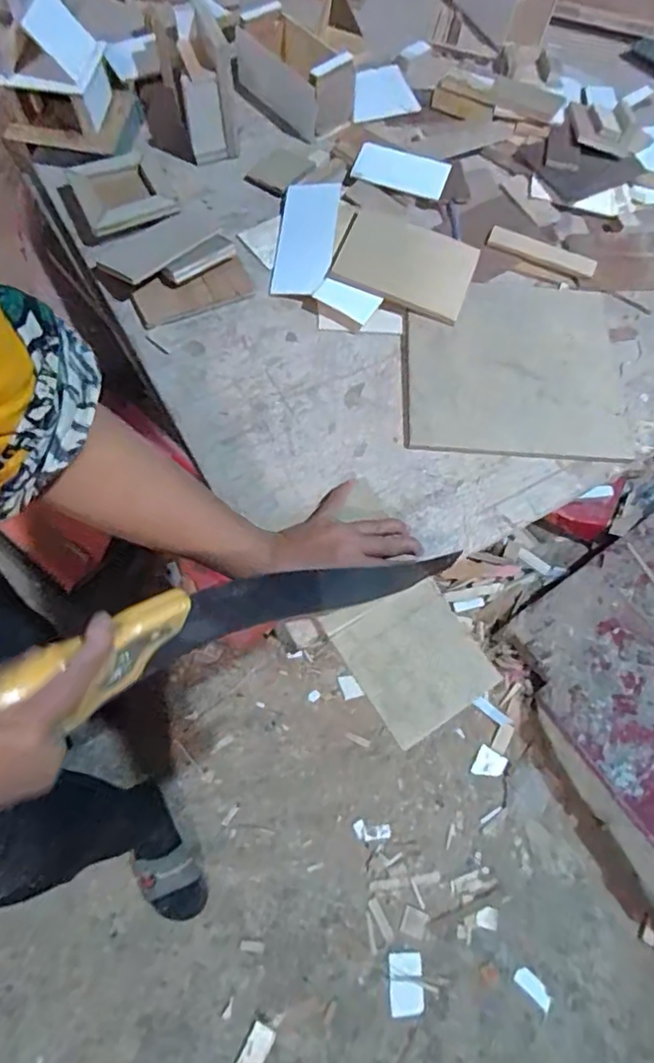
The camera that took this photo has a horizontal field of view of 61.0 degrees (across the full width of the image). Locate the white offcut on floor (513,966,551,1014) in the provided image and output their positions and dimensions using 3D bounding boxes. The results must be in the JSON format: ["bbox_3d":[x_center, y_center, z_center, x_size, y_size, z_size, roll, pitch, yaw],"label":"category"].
[{"bbox_3d":[0.367,0.811,0.987,0.068,0.004,0.031,41,63,19],"label":"white offcut on floor"}]

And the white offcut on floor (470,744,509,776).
[{"bbox_3d":[0.331,0.479,1.136,0.059,0.004,0.060,28,75,17],"label":"white offcut on floor"}]

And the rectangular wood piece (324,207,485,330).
[{"bbox_3d":[0.095,-0.326,0.671,0.162,0.016,0.124,22,69,9],"label":"rectangular wood piece"}]

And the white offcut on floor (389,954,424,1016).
[{"bbox_3d":[0.140,0.802,0.982,0.057,0.006,0.093,0,65,-3],"label":"white offcut on floor"}]

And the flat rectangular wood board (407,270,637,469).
[{"bbox_3d":[0.208,-0.197,0.628,0.238,0.017,0.240,1,67,2],"label":"flat rectangular wood board"}]

